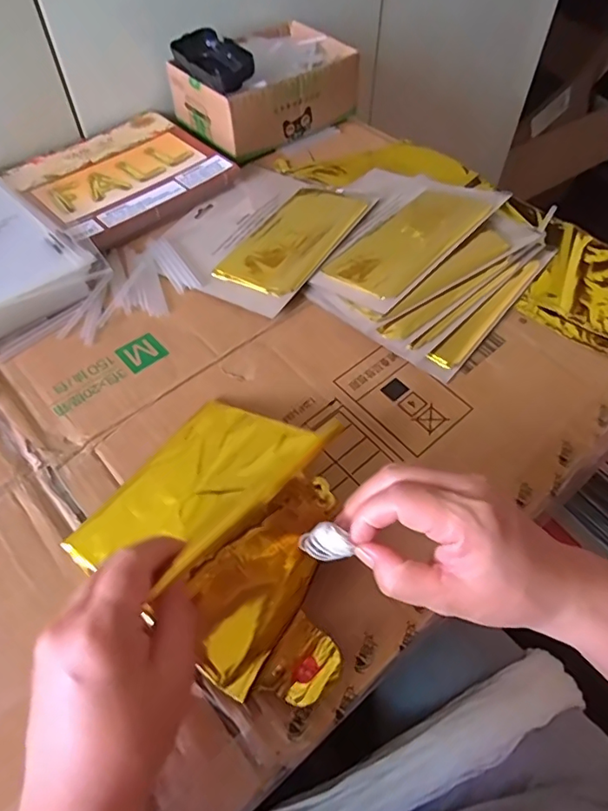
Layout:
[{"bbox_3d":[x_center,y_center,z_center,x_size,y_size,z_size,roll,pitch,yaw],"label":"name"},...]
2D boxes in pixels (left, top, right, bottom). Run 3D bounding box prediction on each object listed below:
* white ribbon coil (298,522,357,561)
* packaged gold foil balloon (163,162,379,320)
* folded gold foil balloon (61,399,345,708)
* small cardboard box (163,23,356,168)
[{"bbox_3d":[0.012,0.074,0.292,0.028,0.007,0.019,23,59,14],"label":"white ribbon coil"},{"bbox_3d":[-0.042,-0.175,0.515,0.160,0.014,0.186,29,61,17],"label":"packaged gold foil balloon"},{"bbox_3d":[-0.033,0.071,0.344,0.178,0.049,0.166,32,62,19],"label":"folded gold foil balloon"},{"bbox_3d":[-0.045,-0.371,0.609,0.184,0.062,0.133,-33,62,-20],"label":"small cardboard box"}]

